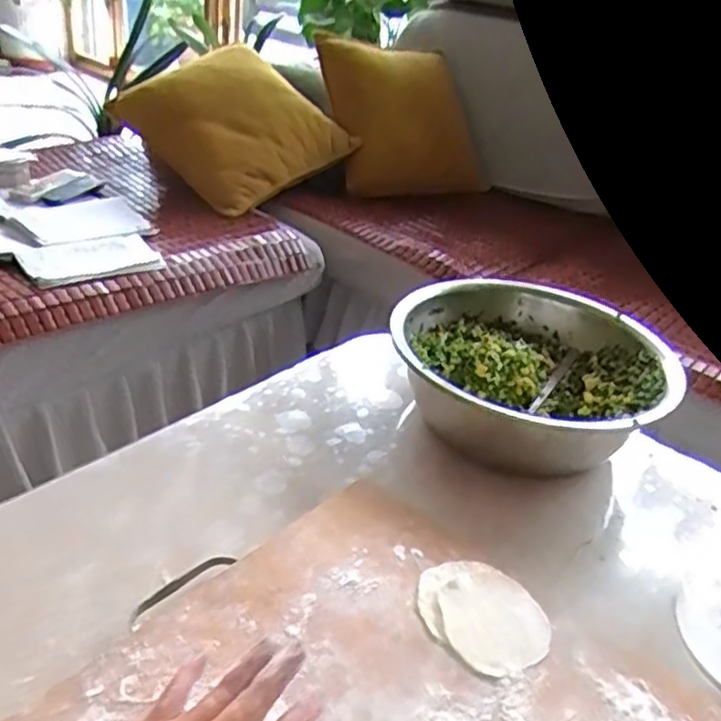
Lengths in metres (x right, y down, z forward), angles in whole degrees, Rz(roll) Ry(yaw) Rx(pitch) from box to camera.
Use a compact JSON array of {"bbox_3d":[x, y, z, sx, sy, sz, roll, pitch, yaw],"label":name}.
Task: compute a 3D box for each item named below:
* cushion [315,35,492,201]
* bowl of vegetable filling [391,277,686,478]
[{"bbox_3d":[0.087,-0.555,1.649,0.391,0.346,0.120,-4,3,-22],"label":"cushion"},{"bbox_3d":[0.167,0.024,0.717,0.256,0.121,0.244,6,31,-3],"label":"bowl of vegetable filling"}]

